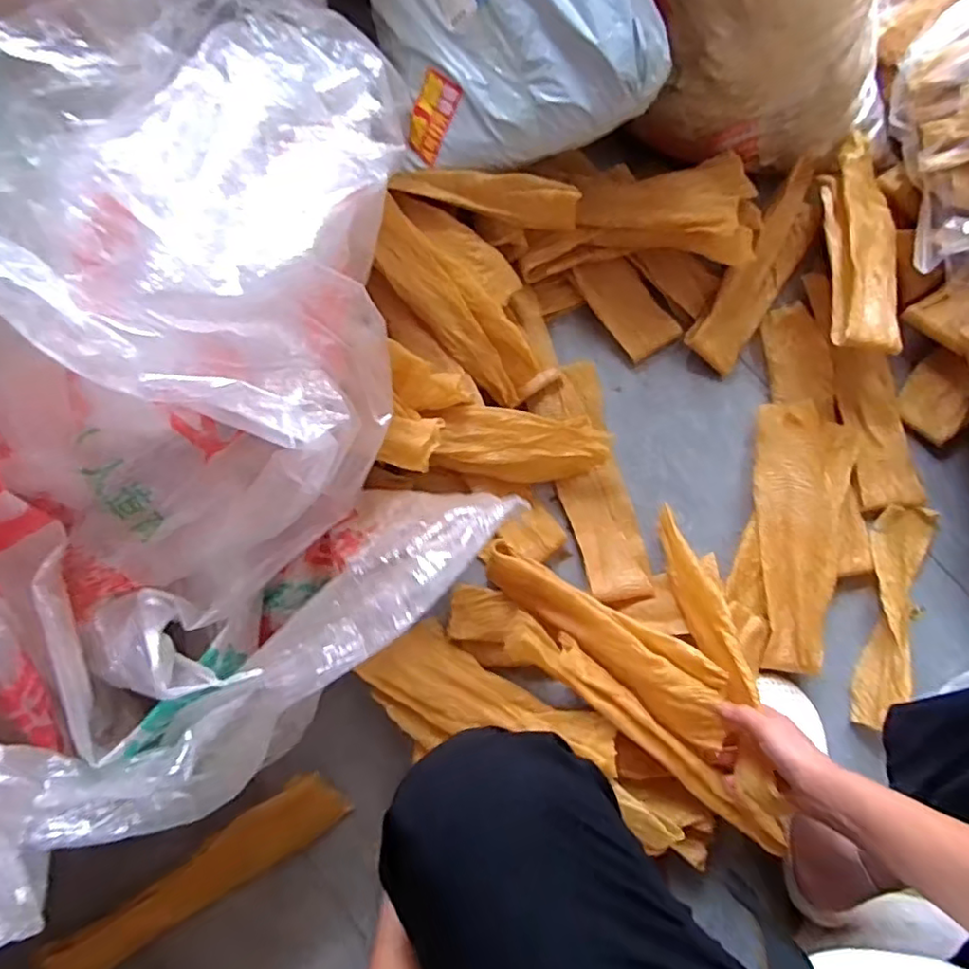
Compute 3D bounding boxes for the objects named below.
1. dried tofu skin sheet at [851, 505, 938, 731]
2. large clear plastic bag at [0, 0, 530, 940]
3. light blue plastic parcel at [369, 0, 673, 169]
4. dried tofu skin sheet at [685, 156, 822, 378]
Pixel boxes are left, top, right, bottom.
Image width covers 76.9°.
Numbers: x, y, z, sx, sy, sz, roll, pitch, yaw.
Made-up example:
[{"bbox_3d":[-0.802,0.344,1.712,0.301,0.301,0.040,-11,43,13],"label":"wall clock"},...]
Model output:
[{"bbox_3d":[0.469,0.138,0.700,0.073,0.046,0.258,23,79,4],"label":"dried tofu skin sheet"},{"bbox_3d":[-0.293,-0.074,0.528,0.543,0.274,0.670,-18,79,-5],"label":"large clear plastic bag"},{"bbox_3d":[0.013,-0.528,0.678,0.302,0.130,0.378,-24,89,31],"label":"light blue plastic parcel"},{"bbox_3d":[0.359,-0.283,0.779,0.074,0.028,0.303,33,80,5],"label":"dried tofu skin sheet"}]

